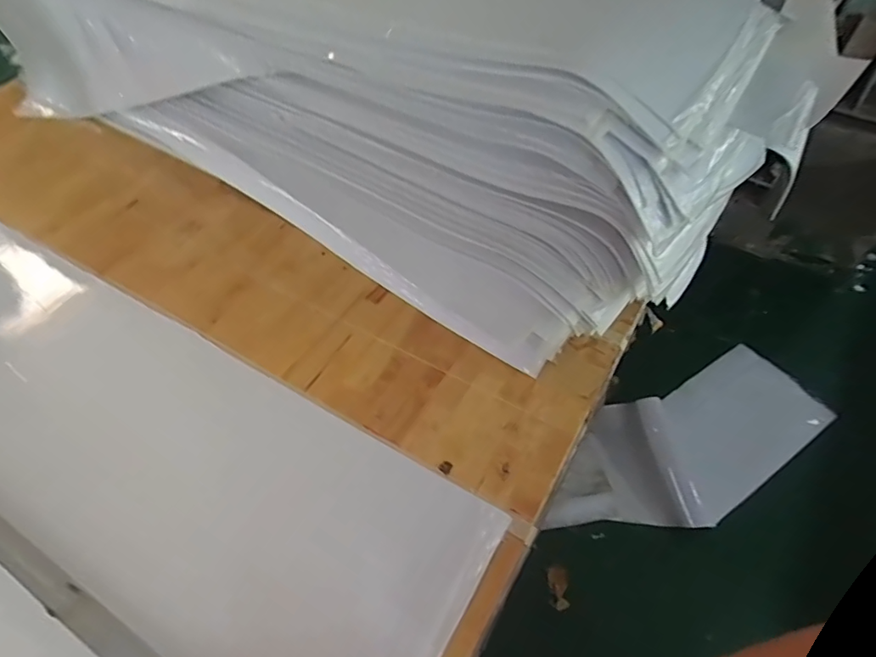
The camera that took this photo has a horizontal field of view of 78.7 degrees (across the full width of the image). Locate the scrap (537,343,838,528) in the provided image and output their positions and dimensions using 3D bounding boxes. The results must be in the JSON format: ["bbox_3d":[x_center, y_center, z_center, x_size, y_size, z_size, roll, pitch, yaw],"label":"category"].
[{"bbox_3d":[0.716,0.323,1.493,0.908,0.154,0.347,-23,57,-17],"label":"scrap"}]

